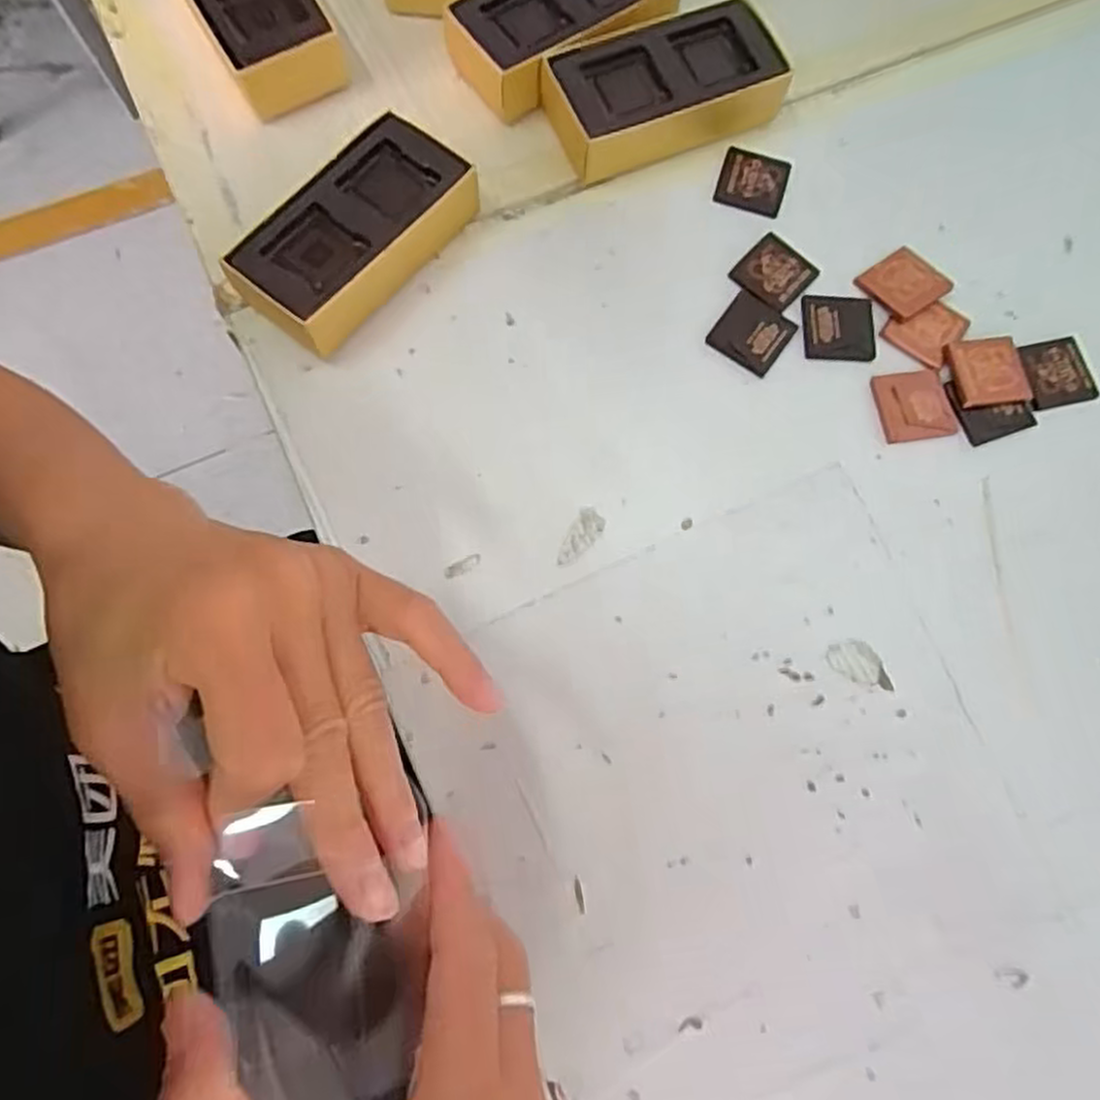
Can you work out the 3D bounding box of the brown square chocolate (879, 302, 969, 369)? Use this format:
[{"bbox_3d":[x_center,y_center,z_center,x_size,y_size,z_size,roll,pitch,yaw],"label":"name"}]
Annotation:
[{"bbox_3d":[0.185,-0.109,0.364,0.031,0.004,0.035,40,76,9],"label":"brown square chocolate"}]

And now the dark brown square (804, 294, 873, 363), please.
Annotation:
[{"bbox_3d":[0.141,-0.109,0.363,0.036,0.004,0.036,4,74,-1],"label":"dark brown square"}]

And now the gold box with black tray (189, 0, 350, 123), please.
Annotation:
[{"bbox_3d":[-0.155,-0.281,0.384,0.055,0.036,0.116,-28,77,-10],"label":"gold box with black tray"}]

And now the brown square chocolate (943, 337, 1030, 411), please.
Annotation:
[{"bbox_3d":[0.207,-0.084,0.353,0.033,0.007,0.034,-8,75,-5],"label":"brown square chocolate"}]

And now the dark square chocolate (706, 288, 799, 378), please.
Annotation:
[{"bbox_3d":[0.099,-0.106,0.362,0.034,0.004,0.034,36,76,8],"label":"dark square chocolate"}]

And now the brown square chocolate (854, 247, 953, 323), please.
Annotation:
[{"bbox_3d":[0.175,-0.132,0.367,0.035,0.004,0.033,-35,78,-11],"label":"brown square chocolate"}]

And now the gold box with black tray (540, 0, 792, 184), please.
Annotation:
[{"bbox_3d":[0.059,-0.232,0.377,0.114,0.031,0.058,-23,76,-8],"label":"gold box with black tray"}]

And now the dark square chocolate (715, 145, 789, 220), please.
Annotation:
[{"bbox_3d":[0.105,-0.190,0.383,0.035,0.005,0.035,18,74,3],"label":"dark square chocolate"}]

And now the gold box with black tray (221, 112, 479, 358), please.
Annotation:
[{"bbox_3d":[-0.088,-0.148,0.352,0.059,0.036,0.111,38,76,8],"label":"gold box with black tray"}]

